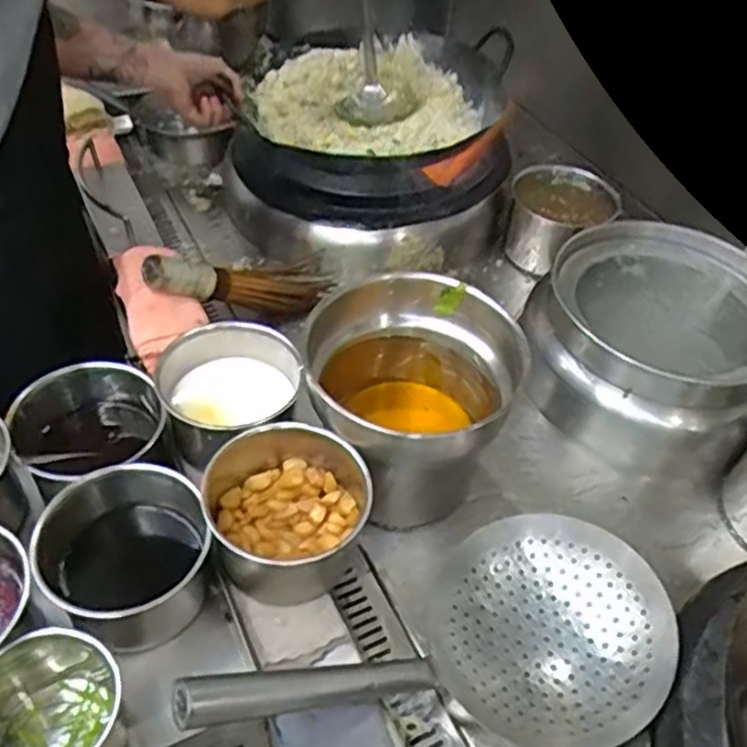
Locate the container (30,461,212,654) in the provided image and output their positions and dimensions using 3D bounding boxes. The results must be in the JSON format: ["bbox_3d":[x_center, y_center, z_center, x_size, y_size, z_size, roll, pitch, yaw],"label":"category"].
[{"bbox_3d":[-0.240,0.183,0.705,0.153,0.103,0.152,-15,50,-21],"label":"container"}]

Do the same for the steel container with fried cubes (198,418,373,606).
[{"bbox_3d":[-0.087,0.142,0.737,0.156,0.131,0.158,4,46,-4],"label":"steel container with fried cubes"}]

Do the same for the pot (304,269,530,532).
[{"bbox_3d":[0.034,0.037,0.811,0.204,0.242,0.195,4,46,-4],"label":"pot"}]

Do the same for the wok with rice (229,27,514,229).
[{"bbox_3d":[0.006,-0.402,1.144,0.429,0.189,0.324,7,45,-1],"label":"wok with rice"}]

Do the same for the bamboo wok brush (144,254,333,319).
[{"bbox_3d":[-0.184,-0.126,1.016,0.066,0.061,0.286,42,23,29],"label":"bamboo wok brush"}]

